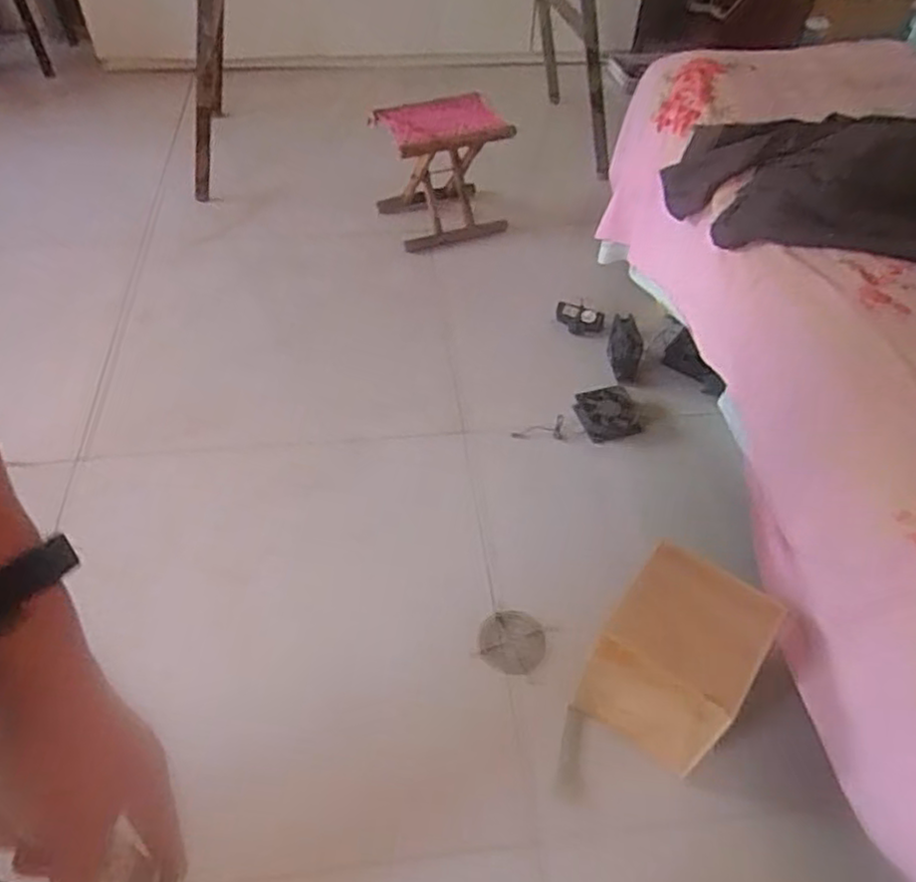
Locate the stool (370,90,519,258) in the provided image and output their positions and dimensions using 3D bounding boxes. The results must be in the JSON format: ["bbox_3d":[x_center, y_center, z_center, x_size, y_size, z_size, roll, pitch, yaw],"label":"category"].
[{"bbox_3d":[-0.043,-0.717,1.845,0.272,0.324,0.273,-19,52,-17],"label":"stool"}]

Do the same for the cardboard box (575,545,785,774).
[{"bbox_3d":[0.307,0.319,1.035,0.202,0.263,0.206,32,55,23],"label":"cardboard box"}]

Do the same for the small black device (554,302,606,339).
[{"bbox_3d":[0.296,-0.294,1.730,0.133,0.046,0.069,25,53,19],"label":"small black device"}]

